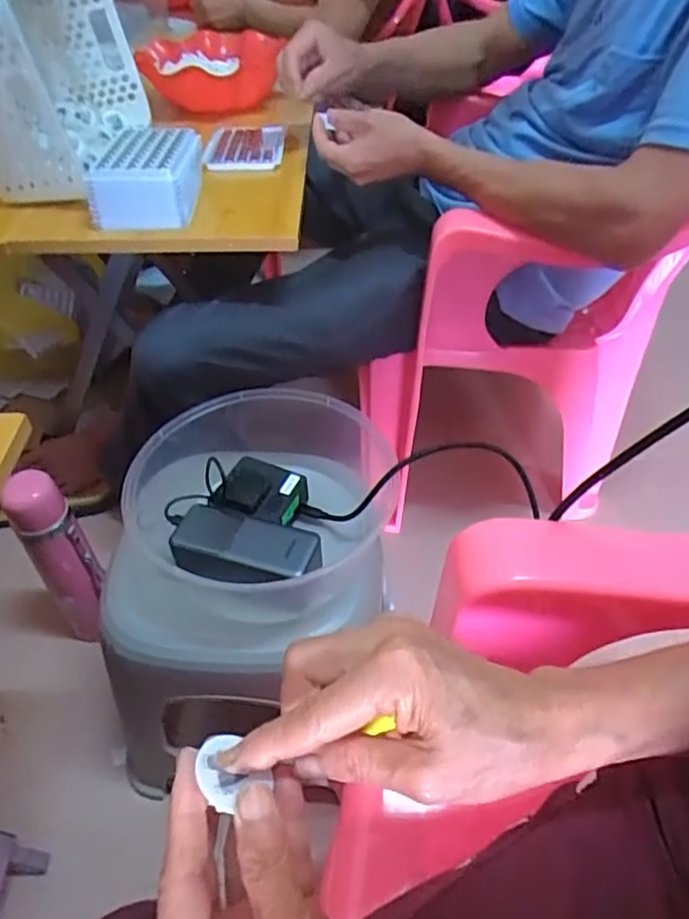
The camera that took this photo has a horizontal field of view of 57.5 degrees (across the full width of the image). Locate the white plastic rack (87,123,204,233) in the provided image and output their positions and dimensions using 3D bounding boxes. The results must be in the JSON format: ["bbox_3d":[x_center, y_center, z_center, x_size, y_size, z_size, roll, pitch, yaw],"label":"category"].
[{"bbox_3d":[-0.201,-0.291,0.655,0.106,0.057,0.105,1,45,2],"label":"white plastic rack"}]

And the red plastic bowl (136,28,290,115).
[{"bbox_3d":[-0.205,-0.572,0.922,0.164,0.068,0.206,18,49,15],"label":"red plastic bowl"}]

